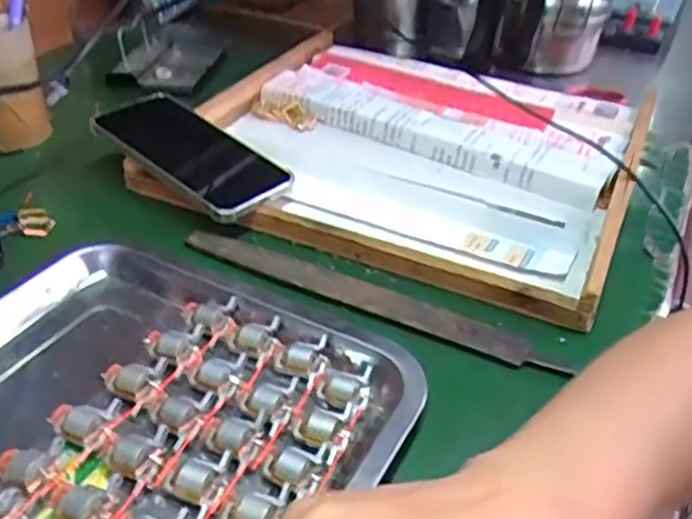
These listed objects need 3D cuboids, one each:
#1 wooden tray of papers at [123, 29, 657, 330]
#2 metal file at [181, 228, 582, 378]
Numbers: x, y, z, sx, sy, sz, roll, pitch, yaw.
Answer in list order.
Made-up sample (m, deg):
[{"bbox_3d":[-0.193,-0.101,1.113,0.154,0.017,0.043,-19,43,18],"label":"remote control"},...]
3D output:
[{"bbox_3d":[0.051,-0.109,0.590,0.378,0.035,0.334,17,39,19],"label":"wooden tray of papers"},{"bbox_3d":[0.013,0.021,0.437,0.268,0.010,0.027,18,39,20],"label":"metal file"}]

